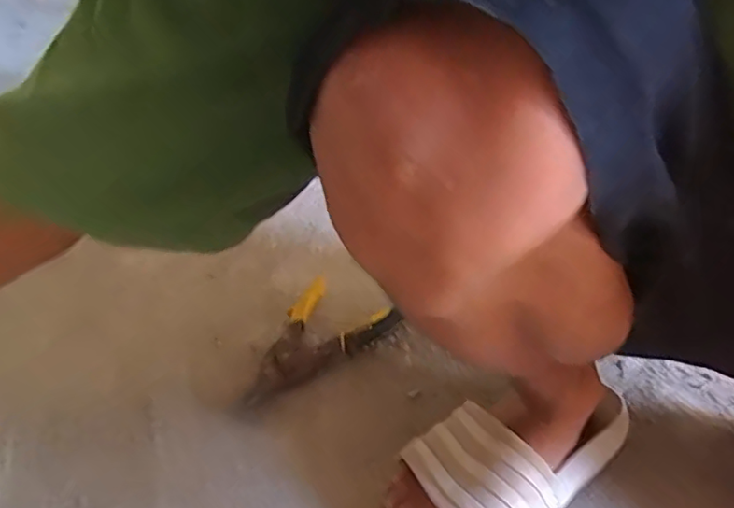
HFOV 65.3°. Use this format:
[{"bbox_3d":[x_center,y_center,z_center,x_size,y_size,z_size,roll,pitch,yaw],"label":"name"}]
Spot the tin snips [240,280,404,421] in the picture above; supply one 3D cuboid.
[{"bbox_3d":[-0.059,0.102,0.625,0.114,0.037,0.201,15,31,25],"label":"tin snips"}]

